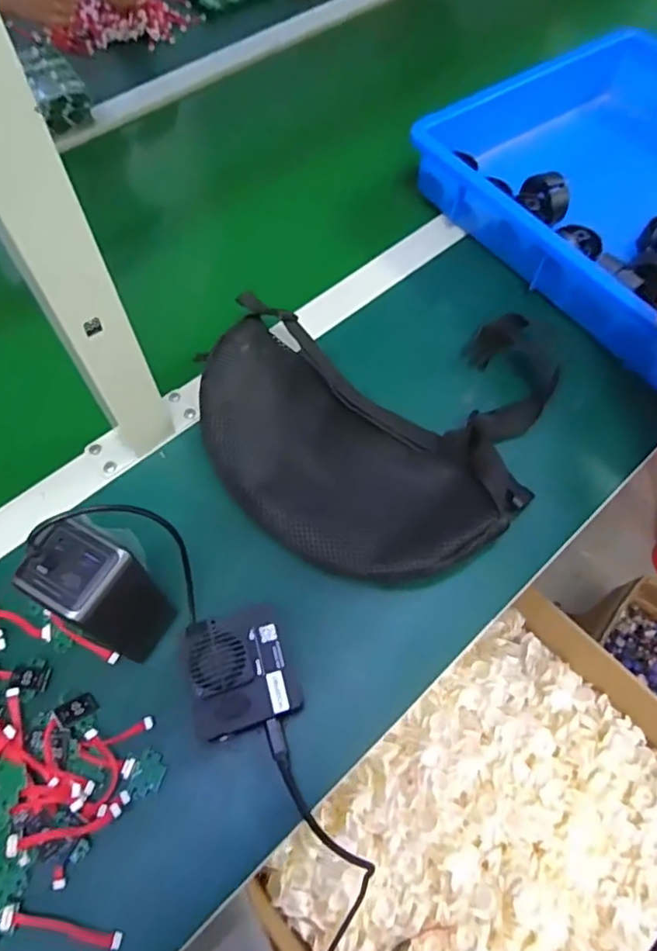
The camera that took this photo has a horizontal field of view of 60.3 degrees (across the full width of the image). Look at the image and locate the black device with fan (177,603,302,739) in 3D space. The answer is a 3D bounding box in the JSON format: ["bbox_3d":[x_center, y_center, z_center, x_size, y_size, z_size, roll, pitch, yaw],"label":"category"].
[{"bbox_3d":[-0.062,0.136,0.393,0.073,0.046,0.079,-17,63,-9],"label":"black device with fan"}]

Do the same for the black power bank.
[{"bbox_3d":[-0.145,0.081,0.369,0.051,0.136,0.063,30,66,14],"label":"black power bank"}]

